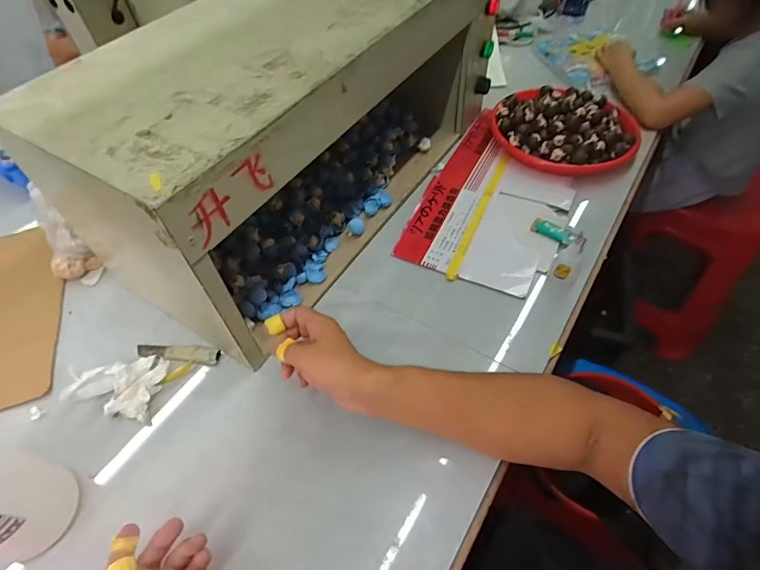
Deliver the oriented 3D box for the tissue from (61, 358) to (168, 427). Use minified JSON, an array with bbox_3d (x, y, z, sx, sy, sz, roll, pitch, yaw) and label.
[{"bbox_3d":[-0.321,0.121,0.539,0.098,0.034,0.078,8,54,9],"label":"tissue"}]

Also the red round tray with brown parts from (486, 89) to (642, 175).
[{"bbox_3d":[0.329,-0.284,0.777,0.226,0.058,0.242,-2,53,2],"label":"red round tray with brown parts"}]

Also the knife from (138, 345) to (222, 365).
[{"bbox_3d":[-0.271,0.092,0.577,0.116,0.012,0.024,5,58,4],"label":"knife"}]

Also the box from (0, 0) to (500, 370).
[{"bbox_3d":[-0.109,-0.245,0.642,0.286,0.284,0.626,26,59,21],"label":"box"}]

